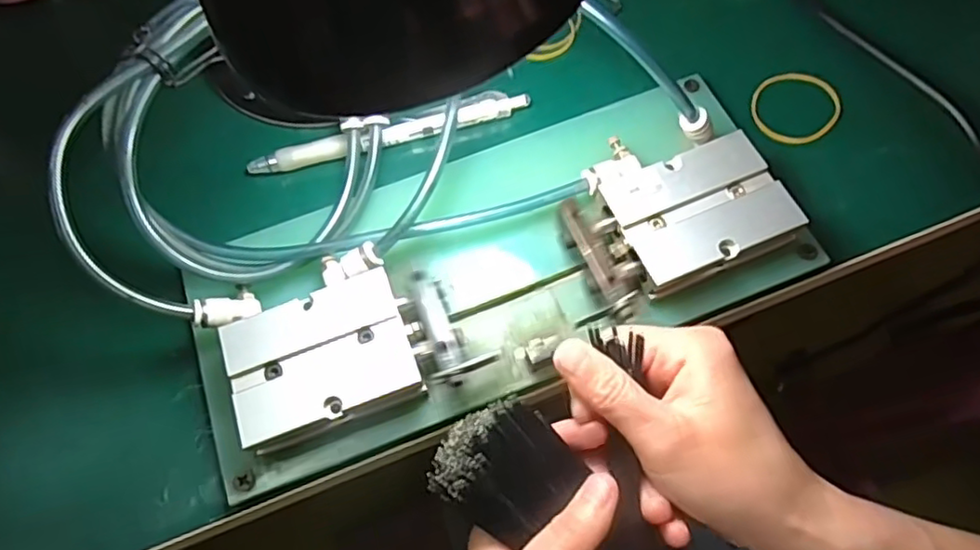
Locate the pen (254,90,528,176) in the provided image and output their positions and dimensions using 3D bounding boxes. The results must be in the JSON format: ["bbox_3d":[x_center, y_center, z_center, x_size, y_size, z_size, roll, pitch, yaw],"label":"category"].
[{"bbox_3d":[-0.051,-0.074,0.328,0.146,0.009,0.015,-17,68,-5],"label":"pen"}]

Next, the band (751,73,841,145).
[{"bbox_3d":[0.161,-0.088,0.327,0.046,0.004,0.041,-18,68,-6],"label":"band"}]

